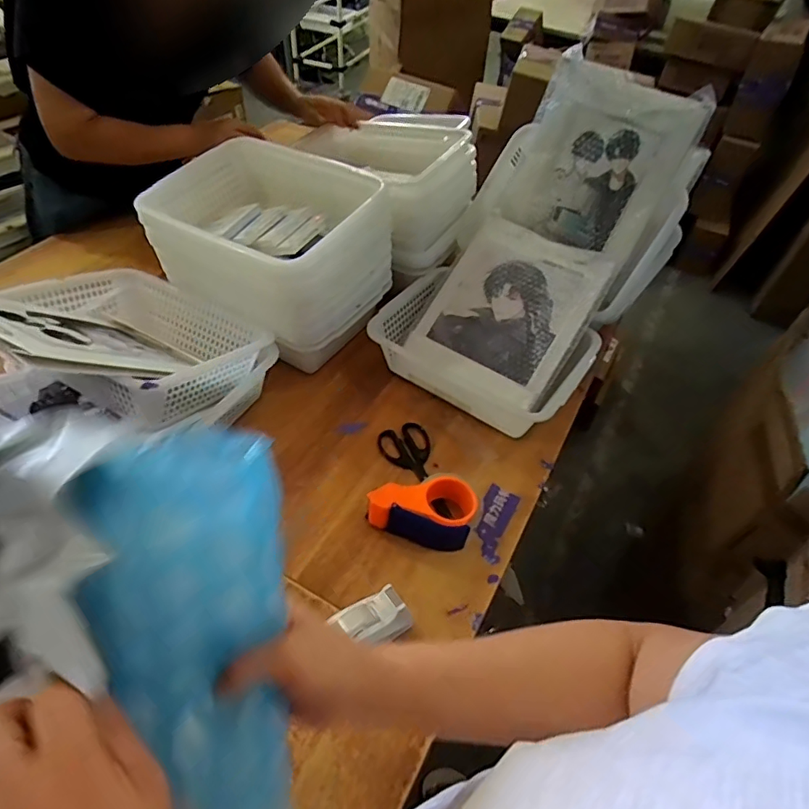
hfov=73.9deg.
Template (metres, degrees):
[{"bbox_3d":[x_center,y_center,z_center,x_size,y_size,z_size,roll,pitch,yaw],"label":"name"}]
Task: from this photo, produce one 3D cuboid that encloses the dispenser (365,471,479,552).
[{"bbox_3d":[0.031,0.143,0.776,0.147,0.067,0.097,17,49,10],"label":"dispenser"}]

